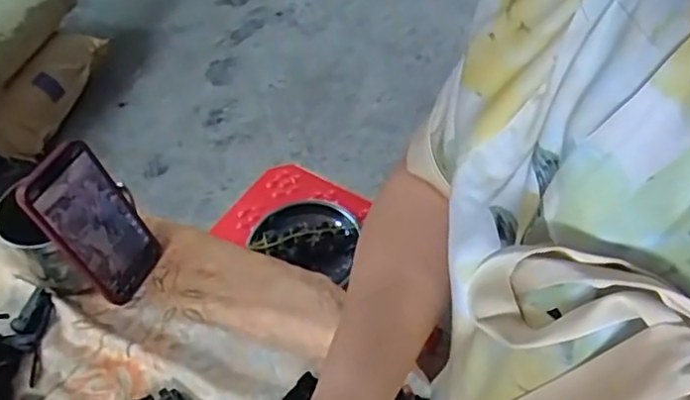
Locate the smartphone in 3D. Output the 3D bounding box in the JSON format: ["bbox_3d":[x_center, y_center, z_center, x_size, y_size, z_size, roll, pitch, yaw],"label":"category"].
[{"bbox_3d":[-0.227,0.023,0.579,0.010,0.160,0.074,11,51,30],"label":"smartphone"}]

